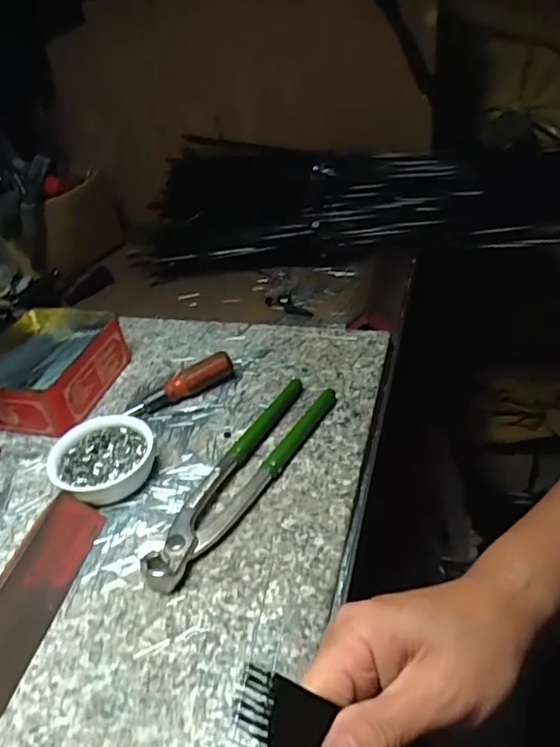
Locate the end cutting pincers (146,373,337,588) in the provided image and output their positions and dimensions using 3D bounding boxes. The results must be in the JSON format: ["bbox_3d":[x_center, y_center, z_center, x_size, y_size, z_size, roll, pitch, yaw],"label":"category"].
[{"bbox_3d":[-0.026,0.066,0.395,0.042,0.018,0.193,15,41,28],"label":"end cutting pincers"}]

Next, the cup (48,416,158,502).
[{"bbox_3d":[-0.127,0.065,0.408,0.067,0.028,0.073,2,37,13],"label":"cup"}]

